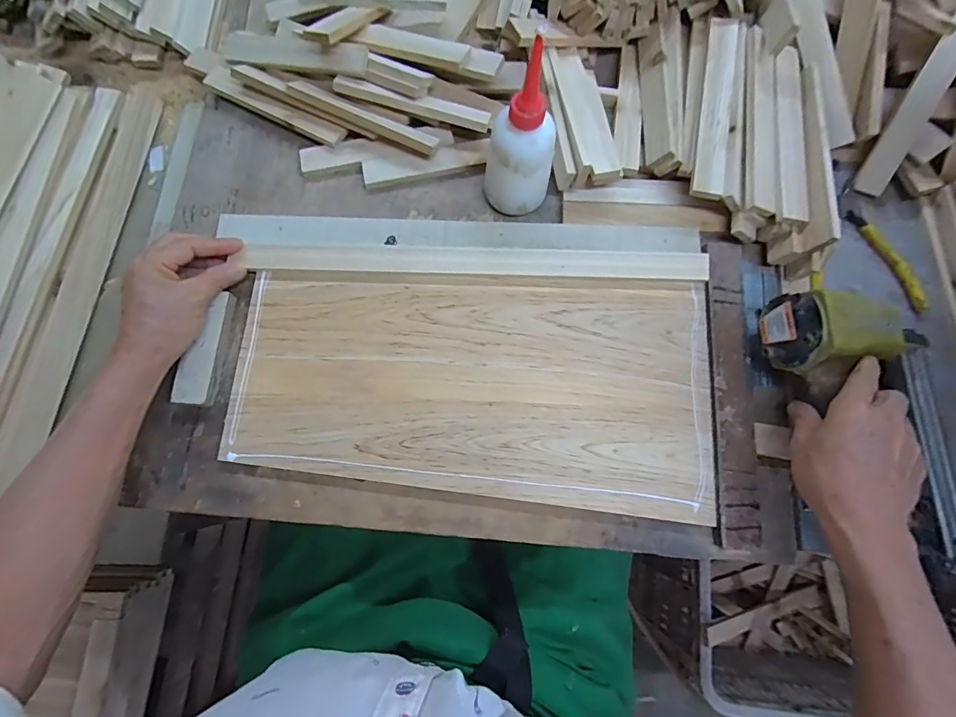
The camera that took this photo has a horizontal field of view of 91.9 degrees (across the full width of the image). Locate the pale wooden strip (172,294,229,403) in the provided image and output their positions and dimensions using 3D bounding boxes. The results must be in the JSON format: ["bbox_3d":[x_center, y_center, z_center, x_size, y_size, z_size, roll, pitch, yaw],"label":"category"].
[{"bbox_3d":[-0.247,-0.009,0.417,0.026,0.017,0.101,7,76,1],"label":"pale wooden strip"}]

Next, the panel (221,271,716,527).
[{"bbox_3d":[-0.002,0.021,0.420,0.418,0.008,0.204,5,76,0],"label":"panel"}]

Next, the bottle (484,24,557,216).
[{"bbox_3d":[0.039,-0.185,0.393,0.049,0.155,0.047,-32,78,-9],"label":"bottle"}]

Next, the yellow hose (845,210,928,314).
[{"bbox_3d":[0.410,-0.099,0.461,0.017,0.010,0.117,-26,78,-8],"label":"yellow hose"}]

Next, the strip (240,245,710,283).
[{"bbox_3d":[0.001,-0.088,0.444,0.431,0.009,0.027,1,76,-1],"label":"strip"}]

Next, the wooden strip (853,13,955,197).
[{"bbox_3d":[0.422,-0.241,0.445,0.025,0.015,0.158,15,119,3],"label":"wooden strip"}]

